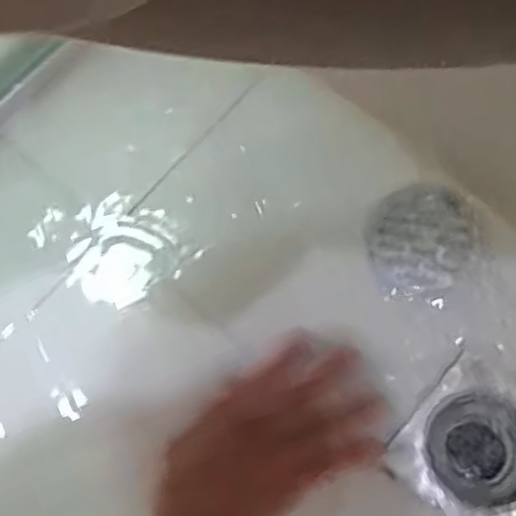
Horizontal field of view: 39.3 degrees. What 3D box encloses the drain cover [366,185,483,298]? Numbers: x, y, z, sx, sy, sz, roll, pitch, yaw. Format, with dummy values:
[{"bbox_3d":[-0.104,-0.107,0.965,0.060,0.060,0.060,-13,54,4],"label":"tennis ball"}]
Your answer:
[{"bbox_3d":[0.118,-0.016,0.521,0.079,0.008,0.079,-16,74,-4],"label":"drain cover"}]

